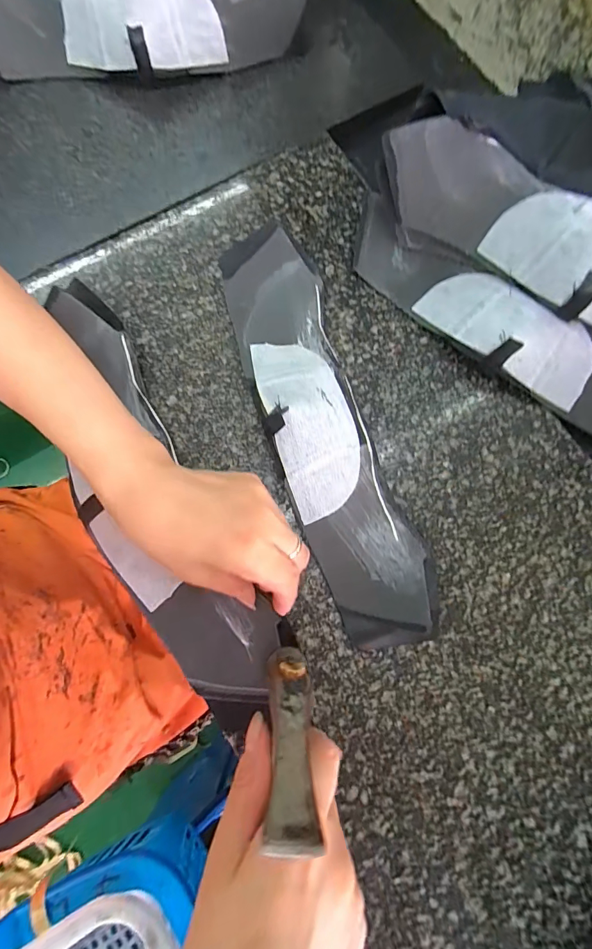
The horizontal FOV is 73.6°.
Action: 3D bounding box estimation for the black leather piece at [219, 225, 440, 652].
[{"bbox_3d":[0.016,-0.044,0.300,0.078,0.042,0.340,-19,78,-5],"label":"black leather piece"}]

